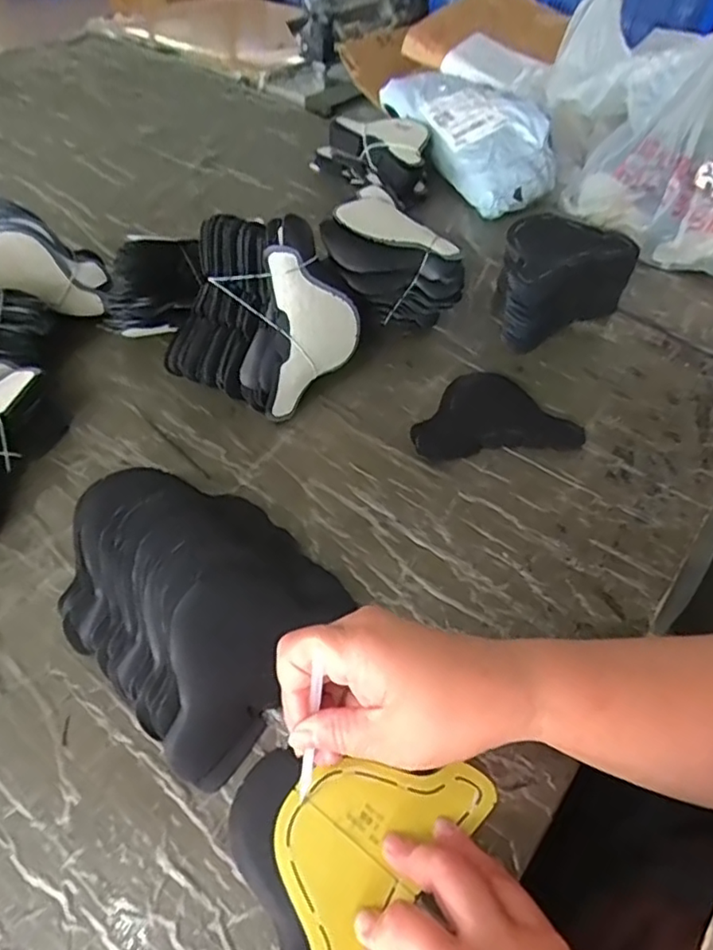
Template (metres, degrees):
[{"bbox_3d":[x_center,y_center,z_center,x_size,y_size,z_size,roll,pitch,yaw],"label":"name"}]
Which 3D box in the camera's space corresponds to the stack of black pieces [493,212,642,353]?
[{"bbox_3d":[0.190,-0.196,0.592,0.143,0.079,0.089,-26,57,-21],"label":"stack of black pieces"}]

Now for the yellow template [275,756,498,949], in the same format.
[{"bbox_3d":[0.003,0.197,0.317,0.088,0.004,0.134,31,58,21],"label":"yellow template"}]

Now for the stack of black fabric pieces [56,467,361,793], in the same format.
[{"bbox_3d":[-0.108,0.071,0.395,0.201,0.049,0.147,37,60,24],"label":"stack of black fabric pieces"}]

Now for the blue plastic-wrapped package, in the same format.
[{"bbox_3d":[0.142,-0.433,0.767,0.116,0.076,0.270,-19,55,-17],"label":"blue plastic-wrapped package"}]

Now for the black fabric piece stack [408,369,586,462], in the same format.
[{"bbox_3d":[0.114,-0.058,0.526,0.142,0.009,0.099,-5,52,-7],"label":"black fabric piece stack"}]

